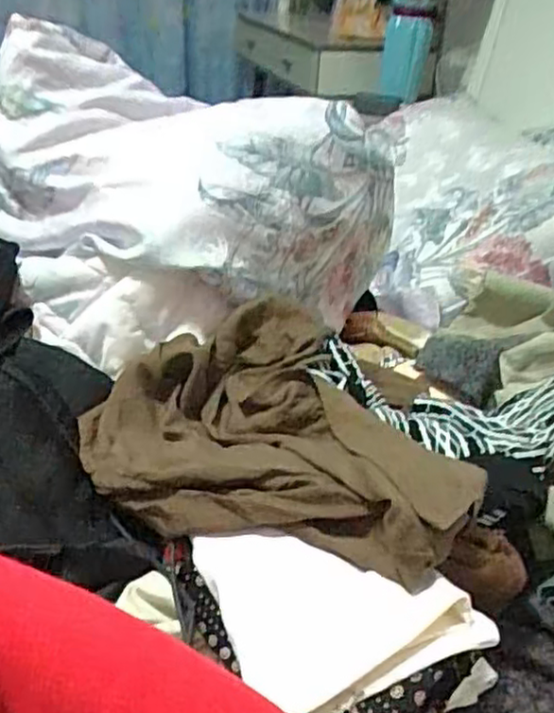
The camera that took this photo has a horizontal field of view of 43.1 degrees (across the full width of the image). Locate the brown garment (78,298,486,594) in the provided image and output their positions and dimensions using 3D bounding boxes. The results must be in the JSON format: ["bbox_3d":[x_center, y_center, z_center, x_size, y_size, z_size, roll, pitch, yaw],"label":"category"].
[{"bbox_3d":[0.007,0.052,0.639,0.355,0.082,0.291,17,33,20],"label":"brown garment"}]

